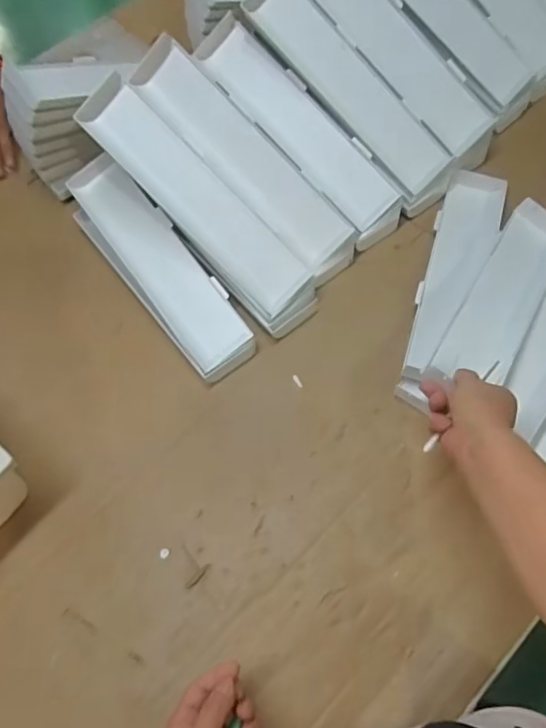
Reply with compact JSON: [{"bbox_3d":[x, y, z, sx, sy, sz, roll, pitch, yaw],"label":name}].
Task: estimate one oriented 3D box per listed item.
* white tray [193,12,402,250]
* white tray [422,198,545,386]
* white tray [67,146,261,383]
[{"bbox_3d":[0.033,-0.307,0.750,0.090,0.048,0.353,-42,89,-15],"label":"white tray"},{"bbox_3d":[0.274,-0.081,0.661,0.087,0.032,0.326,30,59,17],"label":"white tray"},{"bbox_3d":[-0.152,-0.128,0.726,0.095,0.050,0.350,-36,67,-13],"label":"white tray"}]

